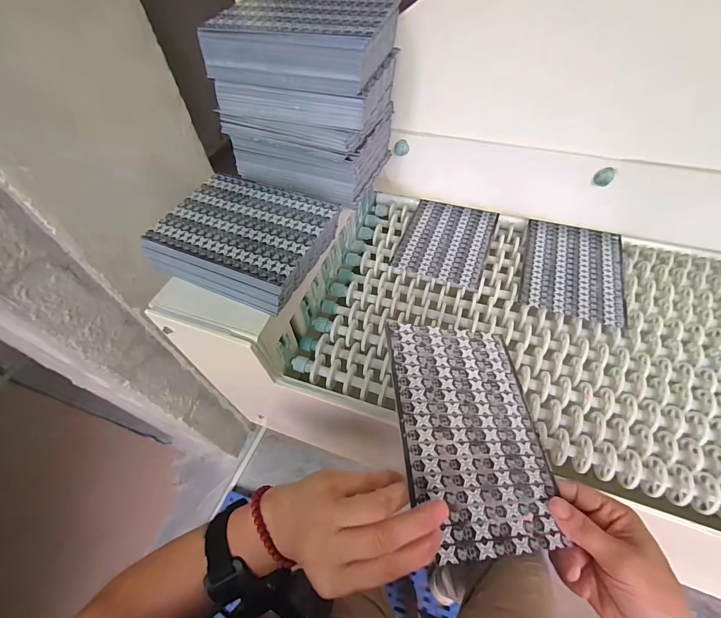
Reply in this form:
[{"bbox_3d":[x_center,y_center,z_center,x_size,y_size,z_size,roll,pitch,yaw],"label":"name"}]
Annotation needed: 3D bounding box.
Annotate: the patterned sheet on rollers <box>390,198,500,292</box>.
[{"bbox_3d":[0.147,-0.120,0.583,0.141,0.006,0.181,17,58,14],"label":"patterned sheet on rollers"}]

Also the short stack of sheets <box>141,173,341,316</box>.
[{"bbox_3d":[-0.142,-0.089,0.425,0.190,0.045,0.152,20,59,16],"label":"short stack of sheets"}]

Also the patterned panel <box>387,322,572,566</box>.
[{"bbox_3d":[0.100,0.102,0.306,0.140,0.004,0.192,7,54,-18],"label":"patterned panel"}]

